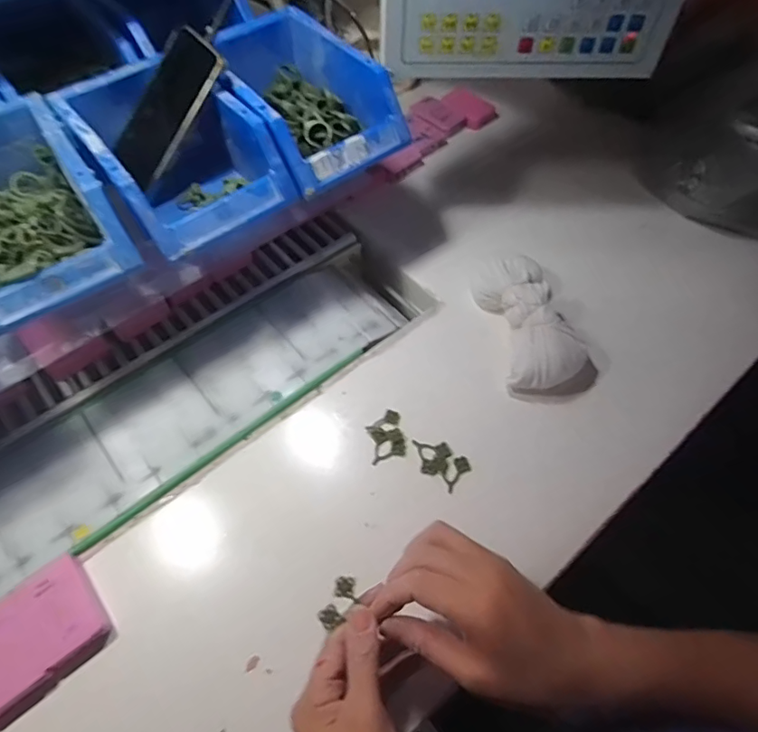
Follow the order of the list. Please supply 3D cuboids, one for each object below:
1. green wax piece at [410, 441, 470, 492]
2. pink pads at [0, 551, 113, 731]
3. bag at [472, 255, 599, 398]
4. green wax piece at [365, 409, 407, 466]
[{"bbox_3d":[0.053,0.083,0.451,0.051,0.007,0.032,34,64,19],"label":"green wax piece"},{"bbox_3d":[-0.266,0.208,0.361,0.131,0.015,0.076,-38,65,-21],"label":"pink pads"},{"bbox_3d":[0.156,-0.045,0.512,0.092,0.055,0.156,-11,58,-6],"label":"bag"},{"bbox_3d":[0.007,0.062,0.461,0.032,0.004,0.046,-12,59,-8],"label":"green wax piece"}]

